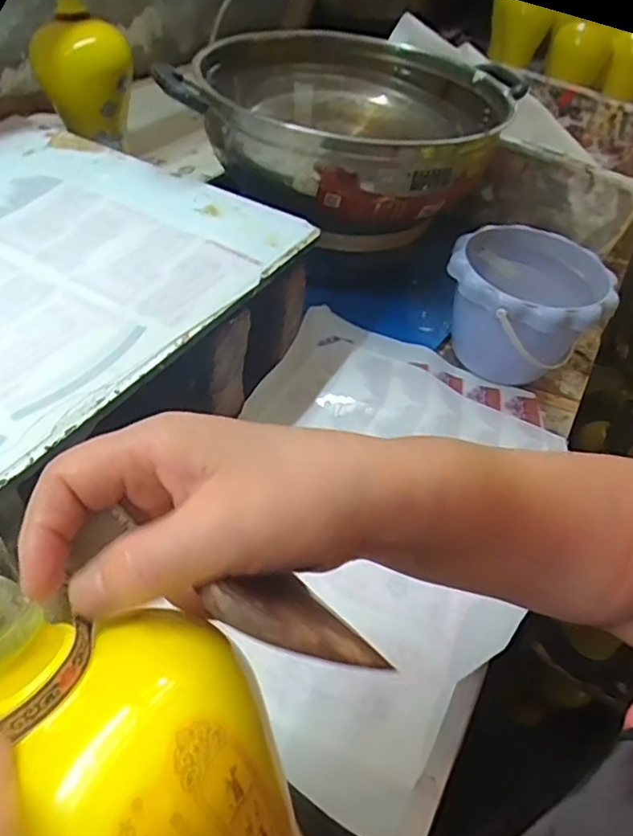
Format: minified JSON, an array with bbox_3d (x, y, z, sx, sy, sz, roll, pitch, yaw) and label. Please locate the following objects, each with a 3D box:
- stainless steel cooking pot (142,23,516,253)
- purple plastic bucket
[{"bbox_3d":[0.034,-0.353,0.740,0.390,0.151,0.408,6,46,-7],"label":"stainless steel cooking pot"},{"bbox_3d":[0.221,-0.116,0.669,0.165,0.125,0.178,6,46,-7],"label":"purple plastic bucket"}]

